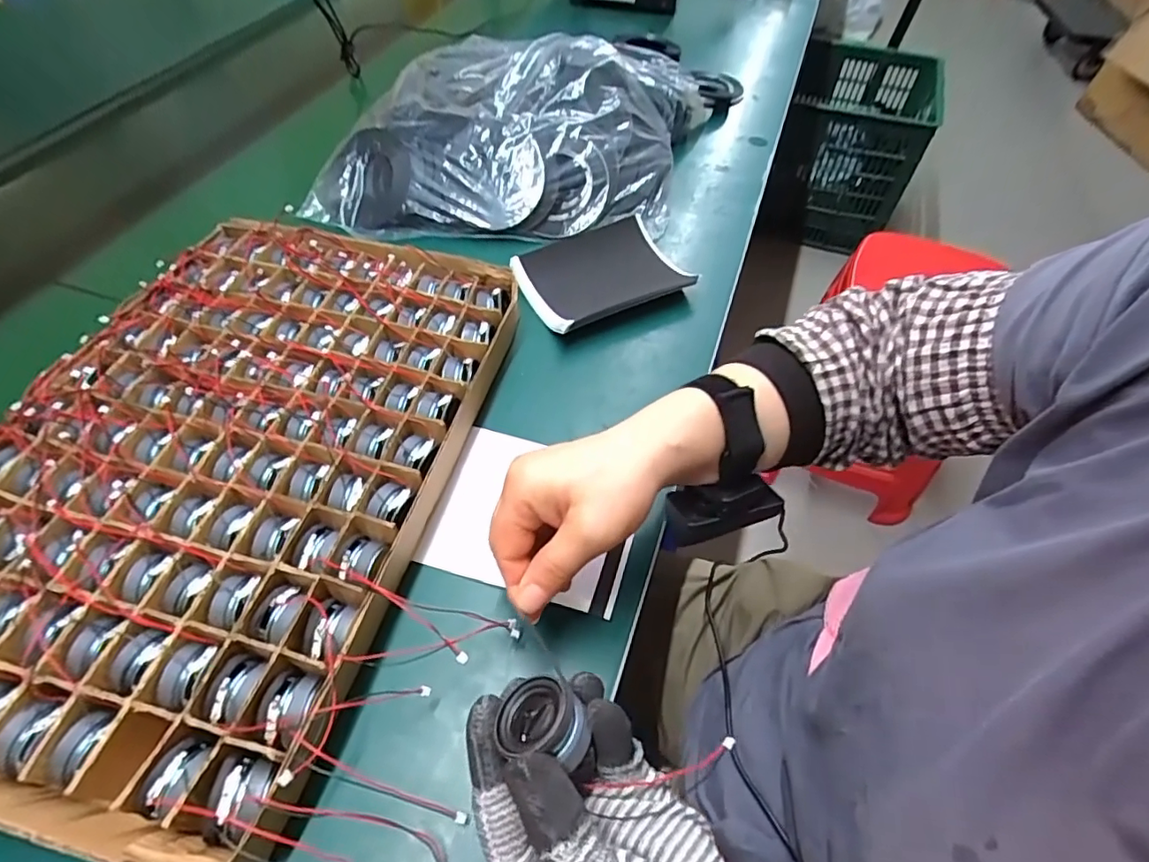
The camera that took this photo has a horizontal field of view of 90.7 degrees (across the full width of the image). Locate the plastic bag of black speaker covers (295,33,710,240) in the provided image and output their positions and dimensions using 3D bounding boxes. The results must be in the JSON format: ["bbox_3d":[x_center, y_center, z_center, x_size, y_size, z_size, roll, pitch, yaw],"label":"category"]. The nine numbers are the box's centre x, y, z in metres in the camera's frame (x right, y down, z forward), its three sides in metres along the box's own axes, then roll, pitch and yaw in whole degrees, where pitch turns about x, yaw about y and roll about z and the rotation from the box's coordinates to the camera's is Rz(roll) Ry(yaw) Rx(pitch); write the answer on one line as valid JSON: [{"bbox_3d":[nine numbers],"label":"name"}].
[{"bbox_3d":[-0.056,-0.363,0.644,0.407,0.095,0.354,5,53,2],"label":"plastic bag of black speaker covers"}]

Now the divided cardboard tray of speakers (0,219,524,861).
[{"bbox_3d":[-0.228,0.013,0.392,0.296,0.044,0.416,12,54,8],"label":"divided cardboard tray of speakers"}]

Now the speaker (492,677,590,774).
[{"bbox_3d":[-0.012,0.120,0.238,0.035,0.020,0.029,6,53,4],"label":"speaker"}]

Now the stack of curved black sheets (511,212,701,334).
[{"bbox_3d":[0.027,-0.147,0.531,0.148,0.026,0.116,-27,58,-19],"label":"stack of curved black sheets"}]

